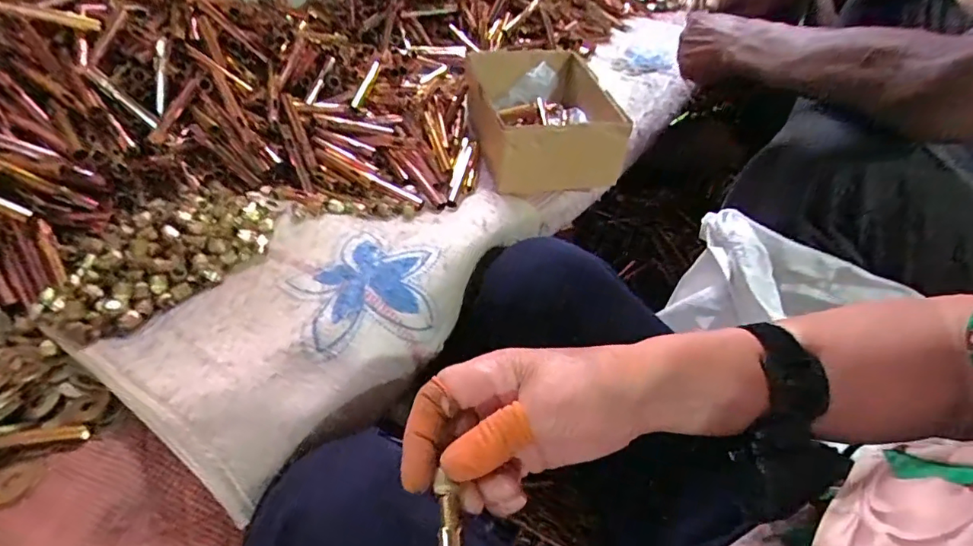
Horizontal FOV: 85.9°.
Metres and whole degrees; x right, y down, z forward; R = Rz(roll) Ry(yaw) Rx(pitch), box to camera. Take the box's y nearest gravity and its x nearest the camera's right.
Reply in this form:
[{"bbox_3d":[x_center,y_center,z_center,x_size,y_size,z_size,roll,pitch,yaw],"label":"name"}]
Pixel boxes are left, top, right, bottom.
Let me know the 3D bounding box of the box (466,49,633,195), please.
[{"bbox_3d":[0.061,-0.184,0.594,0.151,0.079,0.219,-4,46,-7],"label":"box"}]

